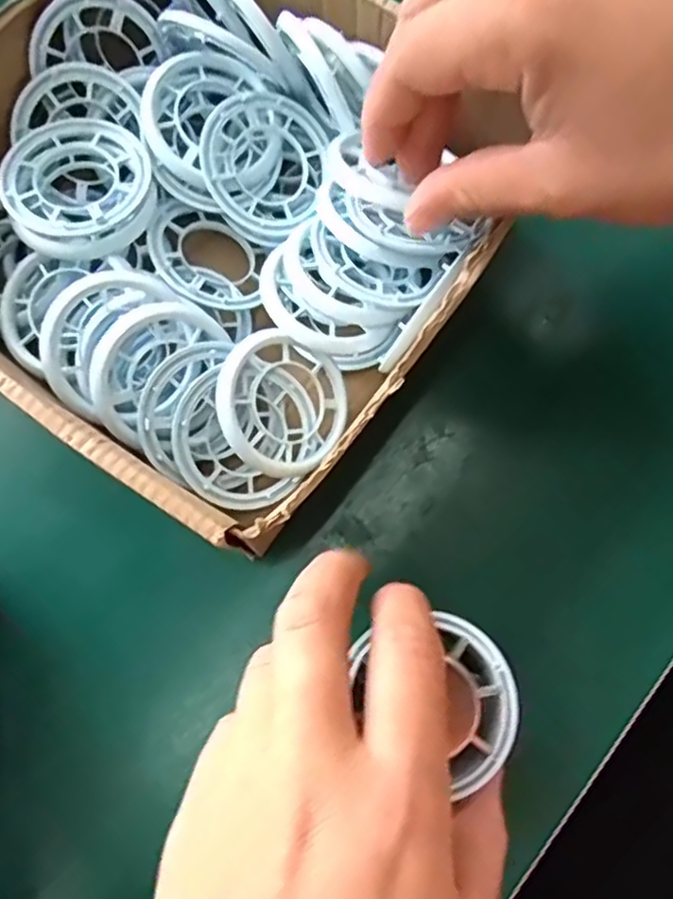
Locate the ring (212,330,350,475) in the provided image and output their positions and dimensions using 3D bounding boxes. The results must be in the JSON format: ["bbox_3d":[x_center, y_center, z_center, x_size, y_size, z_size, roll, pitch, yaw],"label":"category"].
[{"bbox_3d":[-0.020,-0.017,0.260,0.057,0.010,0.052,3,85,-33],"label":"ring"}]

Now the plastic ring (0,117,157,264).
[{"bbox_3d":[-0.102,-0.105,0.262,0.056,0.009,0.058,0,75,1],"label":"plastic ring"}]

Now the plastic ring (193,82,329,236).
[{"bbox_3d":[-0.031,-0.121,0.279,0.052,0.013,0.056,-1,91,-22],"label":"plastic ring"}]

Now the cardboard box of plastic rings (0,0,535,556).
[{"bbox_3d":[-0.051,-0.088,0.255,0.209,0.066,0.202,36,79,9],"label":"cardboard box of plastic rings"}]

